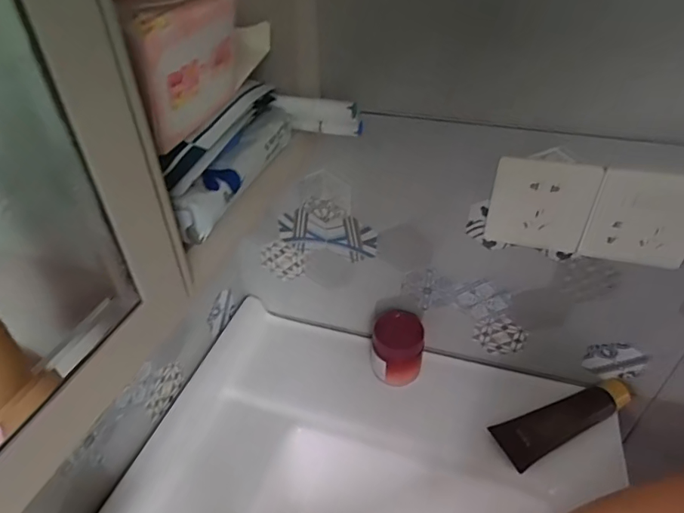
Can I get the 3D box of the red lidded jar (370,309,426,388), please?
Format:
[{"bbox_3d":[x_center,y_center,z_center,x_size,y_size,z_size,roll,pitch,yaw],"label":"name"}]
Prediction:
[{"bbox_3d":[0.064,0.108,0.550,0.058,0.073,0.062,-1,38,1],"label":"red lidded jar"}]

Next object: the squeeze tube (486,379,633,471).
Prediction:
[{"bbox_3d":[0.241,0.170,0.497,0.158,0.024,0.049,-17,40,-19],"label":"squeeze tube"}]

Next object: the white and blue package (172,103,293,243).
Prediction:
[{"bbox_3d":[-0.068,-0.069,0.327,0.023,0.031,0.164,8,39,12],"label":"white and blue package"}]

